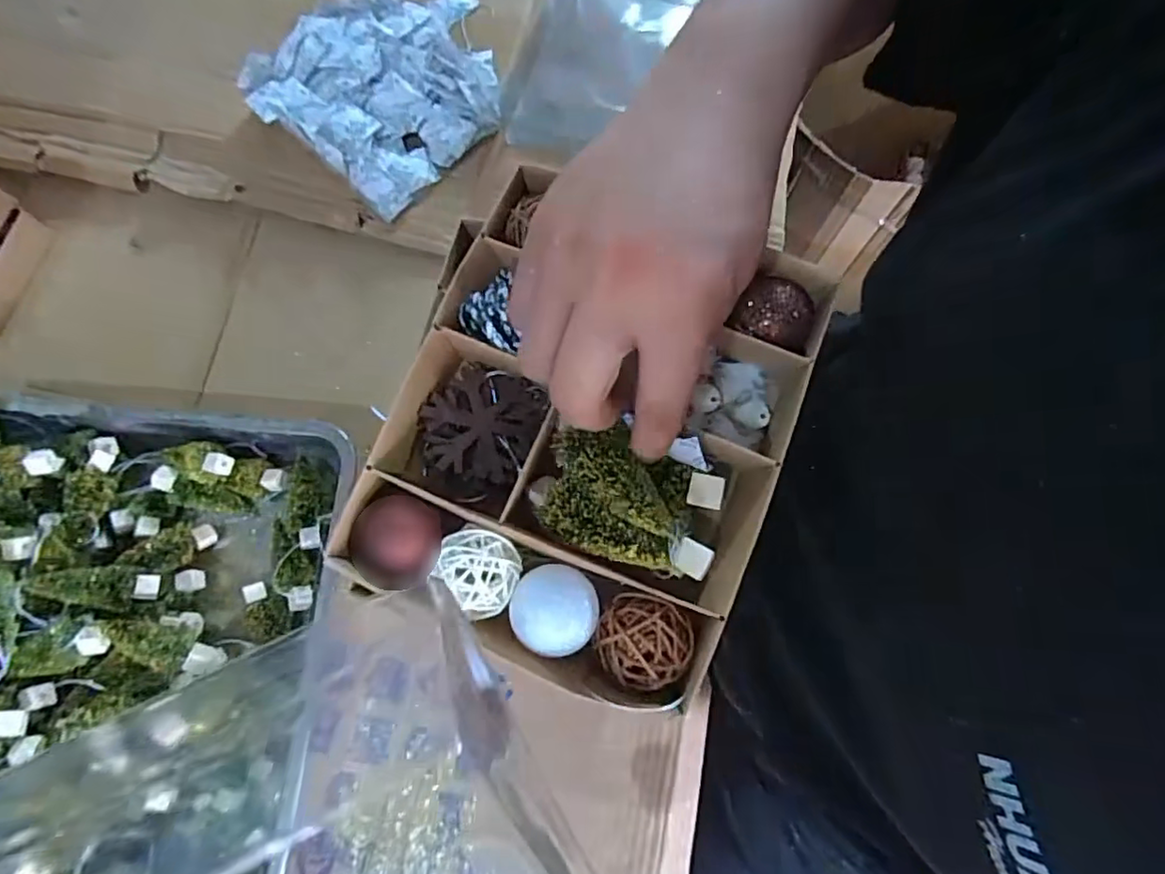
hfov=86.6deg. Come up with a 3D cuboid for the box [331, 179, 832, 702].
[{"bbox_3d":[0.004,-0.004,0.283,0.167,0.044,0.207,21,77,5],"label":"box"}]

